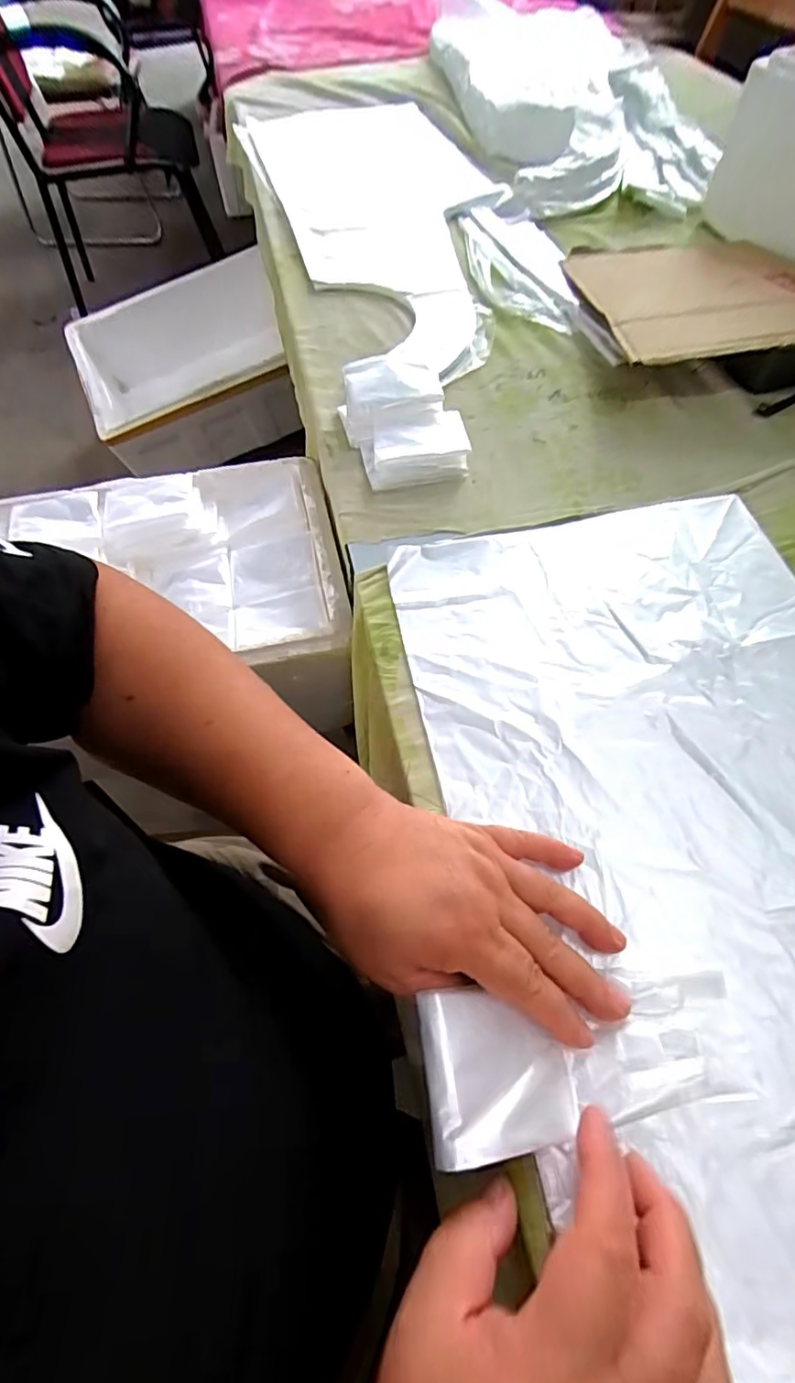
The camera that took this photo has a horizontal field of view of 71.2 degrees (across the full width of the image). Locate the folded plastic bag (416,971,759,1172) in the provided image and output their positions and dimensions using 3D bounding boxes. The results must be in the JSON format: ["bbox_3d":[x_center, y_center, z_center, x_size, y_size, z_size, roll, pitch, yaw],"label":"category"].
[{"bbox_3d":[0.088,0.174,0.266,0.156,0.027,0.061,1,58,-14],"label":"folded plastic bag"}]

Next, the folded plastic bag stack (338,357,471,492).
[{"bbox_3d":[0.005,-0.253,0.519,0.096,0.050,0.136,-15,60,-7],"label":"folded plastic bag stack"}]

